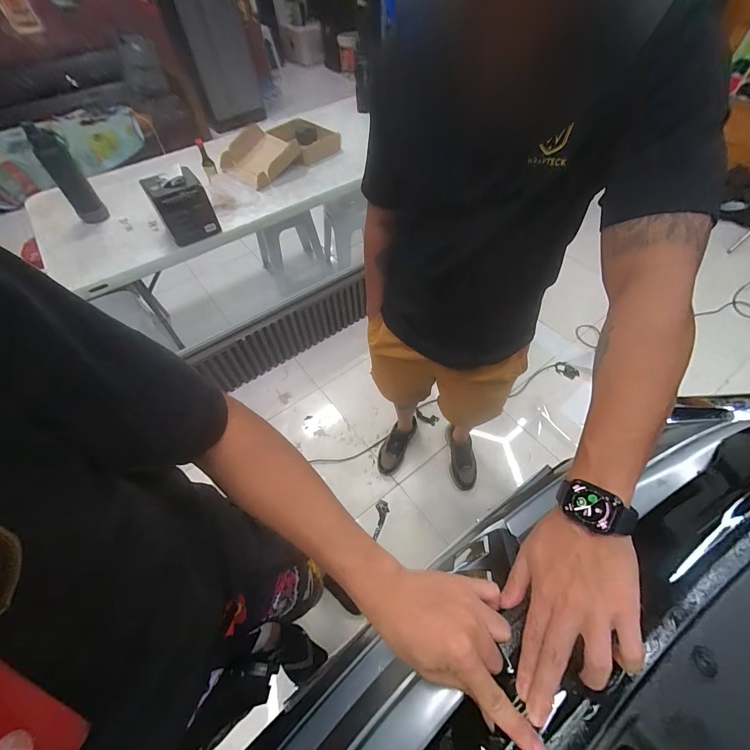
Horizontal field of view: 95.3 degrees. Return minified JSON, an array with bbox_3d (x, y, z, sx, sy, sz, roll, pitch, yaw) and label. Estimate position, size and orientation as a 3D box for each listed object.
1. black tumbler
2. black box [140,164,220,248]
[{"bbox_3d":[-1.043,-0.678,1.162,0.097,0.290,0.083,-38,63,-22],"label":"black tumbler"},{"bbox_3d":[-0.635,-0.555,1.143,0.163,0.181,0.137,-26,59,-15],"label":"black box"}]

